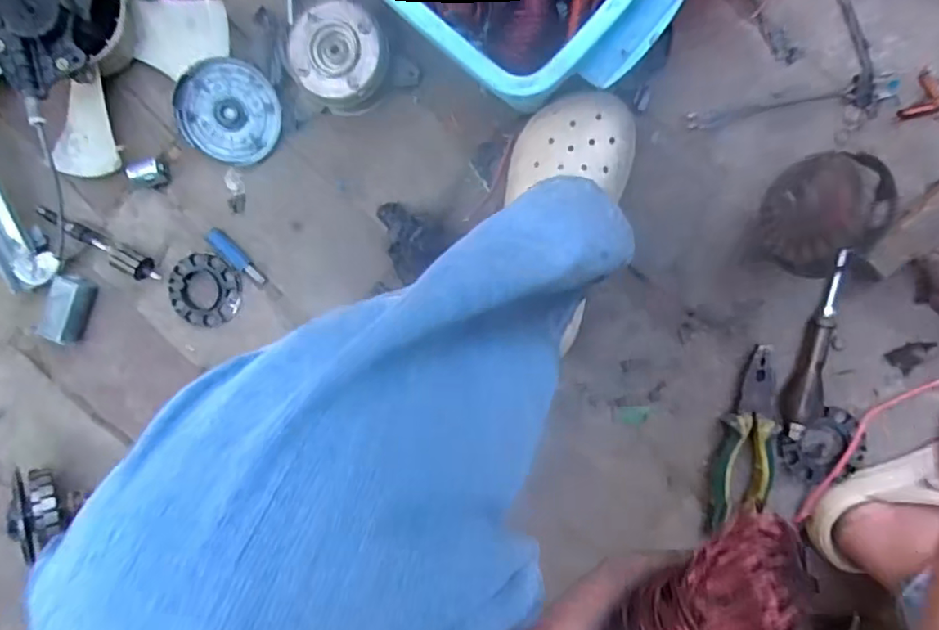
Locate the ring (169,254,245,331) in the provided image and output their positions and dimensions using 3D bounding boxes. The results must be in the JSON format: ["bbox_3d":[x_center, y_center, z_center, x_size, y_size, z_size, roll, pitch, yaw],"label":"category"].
[{"bbox_3d":[-0.272,-0.025,0.623,0.075,0.009,0.074,1,97,5],"label":"ring"}]

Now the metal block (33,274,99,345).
[{"bbox_3d":[-0.415,-0.005,0.619,0.031,0.036,0.070,25,98,2],"label":"metal block"}]

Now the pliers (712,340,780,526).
[{"bbox_3d":[0.268,0.119,0.575,0.051,0.023,0.175,9,98,4],"label":"pliers"}]

